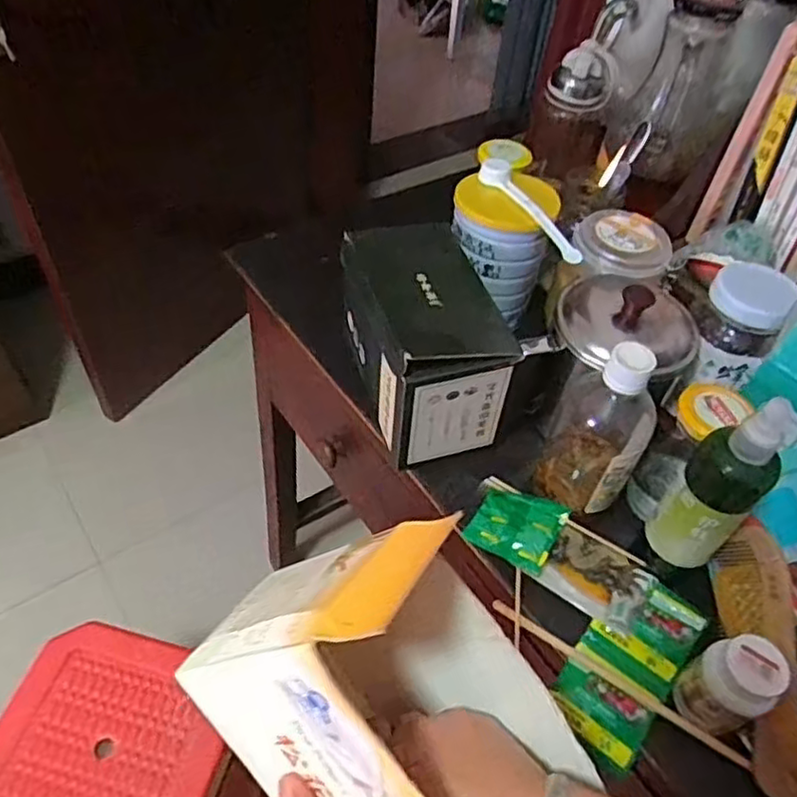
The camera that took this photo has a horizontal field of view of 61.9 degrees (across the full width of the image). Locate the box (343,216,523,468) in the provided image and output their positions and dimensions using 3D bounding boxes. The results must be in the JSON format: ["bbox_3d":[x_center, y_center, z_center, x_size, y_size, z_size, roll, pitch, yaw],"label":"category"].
[{"bbox_3d":[0.021,-0.056,0.616,0.108,0.135,0.173,-13,53,-16],"label":"box"}]

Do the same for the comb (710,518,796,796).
[{"bbox_3d":[0.272,0.187,0.490,0.014,0.053,0.189,31,47,-38],"label":"comb"}]

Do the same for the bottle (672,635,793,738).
[{"bbox_3d":[0.228,0.199,0.460,0.040,0.084,0.047,-17,54,-19],"label":"bottle"}]

